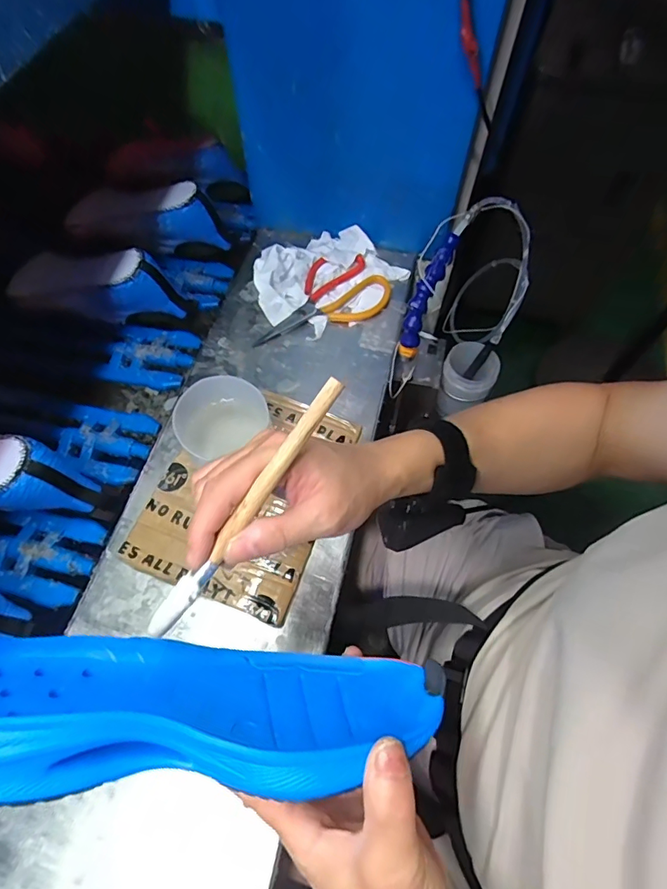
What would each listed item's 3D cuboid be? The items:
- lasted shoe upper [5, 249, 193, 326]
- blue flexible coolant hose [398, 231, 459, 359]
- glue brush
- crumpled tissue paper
[{"bbox_3d":[-0.320,-0.206,0.630,0.254,0.102,0.072,14,66,6],"label":"lasted shoe upper"},{"bbox_3d":[0.107,-0.172,0.555,0.023,0.034,0.143,27,109,18],"label":"blue flexible coolant hose"},{"bbox_3d":[-0.051,0.037,0.268,0.014,0.007,0.179,39,98,23],"label":"glue brush"},{"bbox_3d":[-0.010,-0.227,0.629,0.157,0.040,0.194,37,70,16],"label":"crumpled tissue paper"}]

